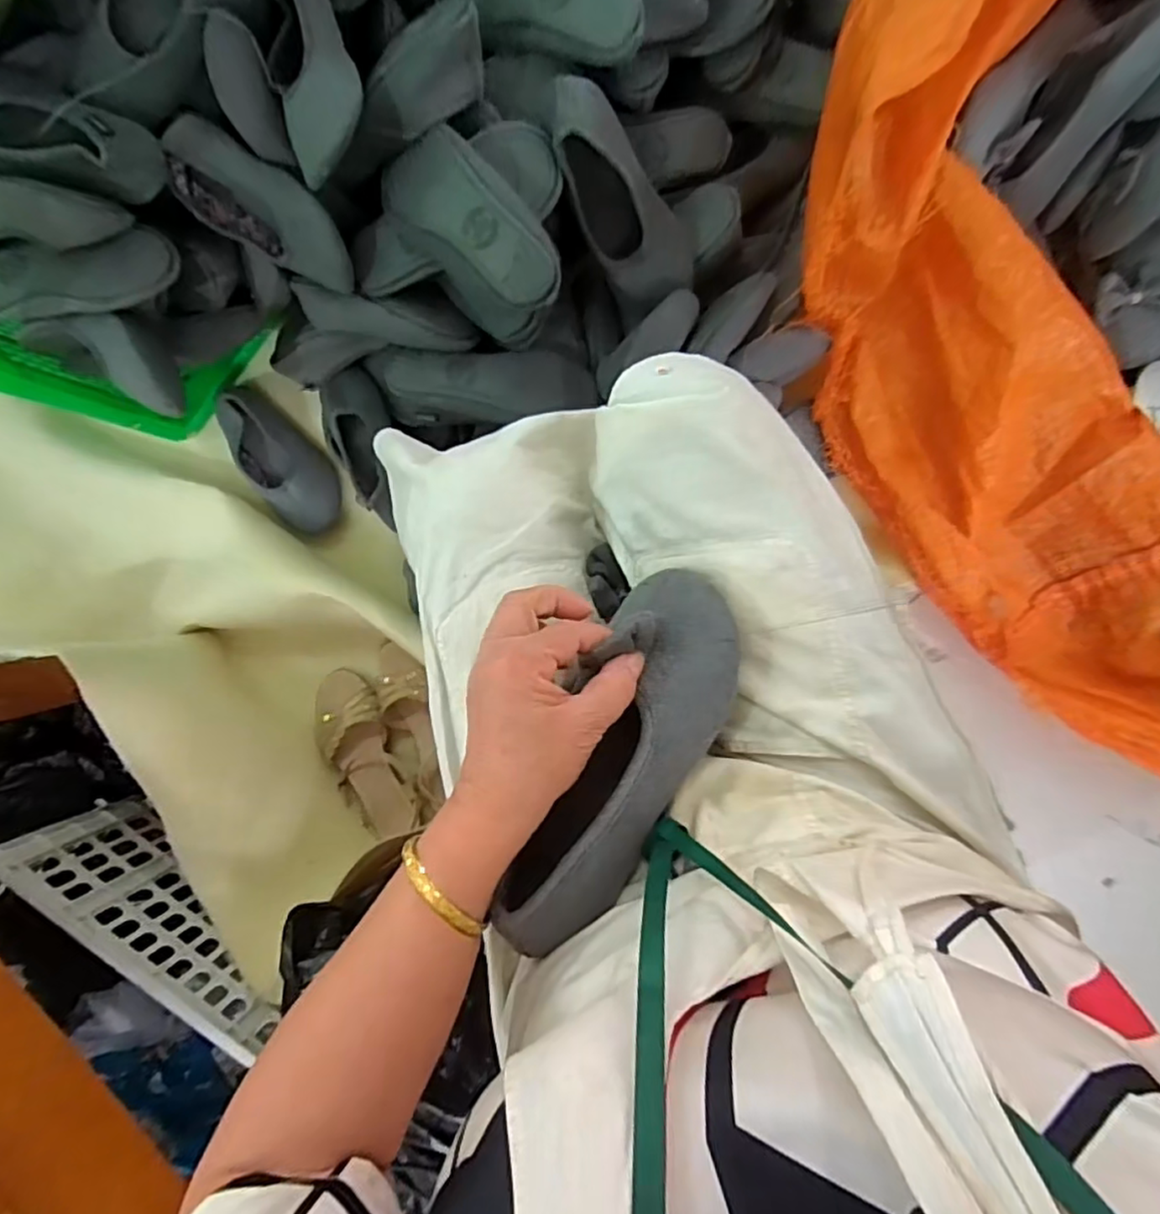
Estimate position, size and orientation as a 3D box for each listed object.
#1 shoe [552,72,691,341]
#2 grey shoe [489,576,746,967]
[{"bbox_3d":[0.048,-0.406,0.671,0.090,0.236,0.066,-32,46,8],"label":"shoe"},{"bbox_3d":[0.025,0.088,0.372,0.079,0.051,0.223,26,81,6],"label":"grey shoe"}]

